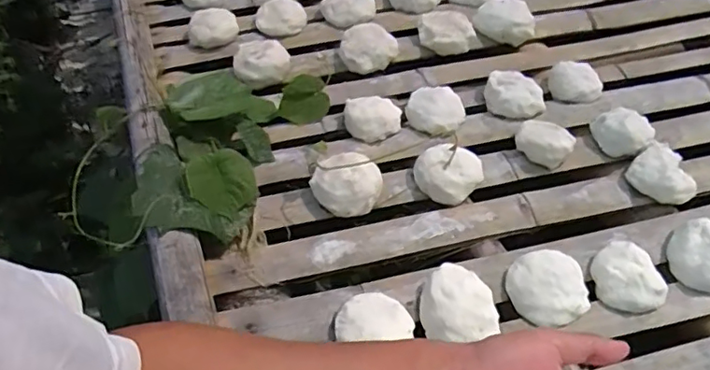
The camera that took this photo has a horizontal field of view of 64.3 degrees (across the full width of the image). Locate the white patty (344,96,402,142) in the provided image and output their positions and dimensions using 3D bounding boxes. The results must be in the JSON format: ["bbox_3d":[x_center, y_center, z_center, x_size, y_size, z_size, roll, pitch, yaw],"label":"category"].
[{"bbox_3d":[0.025,-0.091,0.779,0.075,0.032,0.071,-3,52,4],"label":"white patty"}]

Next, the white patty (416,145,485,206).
[{"bbox_3d":[0.116,-0.019,0.708,0.076,0.044,0.075,-38,58,-21],"label":"white patty"}]

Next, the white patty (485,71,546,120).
[{"bbox_3d":[0.227,-0.129,0.806,0.079,0.042,0.077,-3,52,4],"label":"white patty"}]

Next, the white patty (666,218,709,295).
[{"bbox_3d":[0.393,0.082,0.636,0.072,0.044,0.079,-36,57,-20],"label":"white patty"}]

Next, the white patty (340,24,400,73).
[{"bbox_3d":[0.017,-0.208,0.864,0.077,0.041,0.078,-3,52,4],"label":"white patty"}]

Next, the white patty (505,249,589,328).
[{"bbox_3d":[0.210,0.115,0.622,0.081,0.038,0.087,-3,52,4],"label":"white patty"}]

